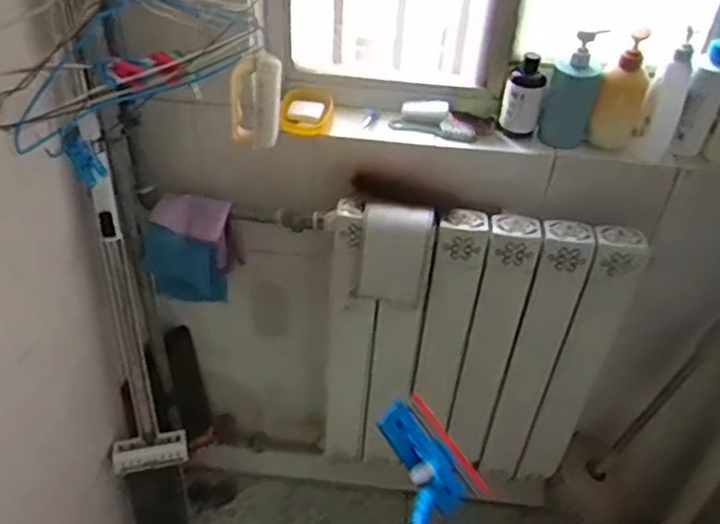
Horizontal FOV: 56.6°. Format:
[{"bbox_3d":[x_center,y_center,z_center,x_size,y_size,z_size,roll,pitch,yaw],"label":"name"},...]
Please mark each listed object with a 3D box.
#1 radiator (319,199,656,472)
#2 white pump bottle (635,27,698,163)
[{"bbox_3d":[0.209,0.185,1.319,0.556,0.654,0.080,0,40,-5],"label":"radiator"},{"bbox_3d":[0.520,-0.272,1.132,0.057,0.221,0.055,23,43,22],"label":"white pump bottle"}]

